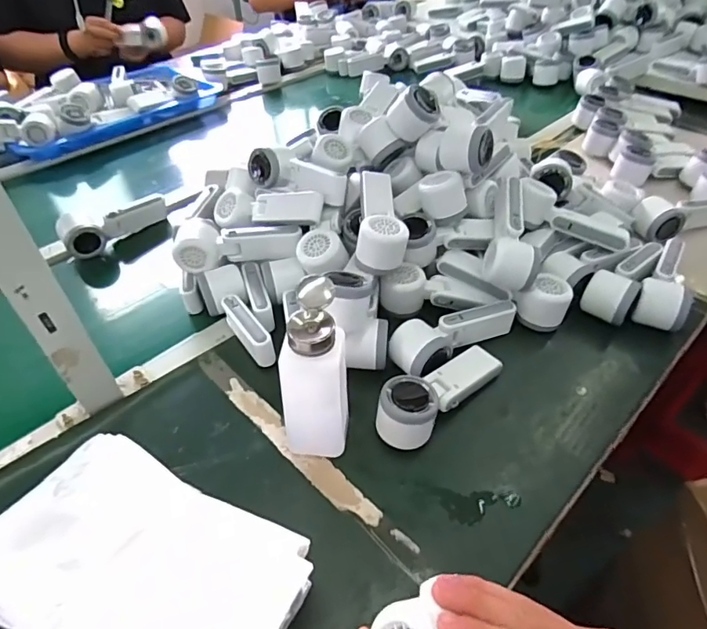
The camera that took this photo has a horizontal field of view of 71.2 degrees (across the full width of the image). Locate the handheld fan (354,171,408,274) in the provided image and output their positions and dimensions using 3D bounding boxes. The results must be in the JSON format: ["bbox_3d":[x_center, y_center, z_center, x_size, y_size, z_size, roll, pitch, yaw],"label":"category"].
[{"bbox_3d":[0.033,-0.124,0.633,0.063,0.053,0.153,-1,44,1],"label":"handheld fan"}]

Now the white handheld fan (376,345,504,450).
[{"bbox_3d":[0.097,0.079,0.531,0.167,0.056,0.057,-30,51,-26],"label":"white handheld fan"}]

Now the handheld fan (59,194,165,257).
[{"bbox_3d":[-0.379,-0.149,0.790,0.054,0.051,0.173,29,52,28],"label":"handheld fan"}]

